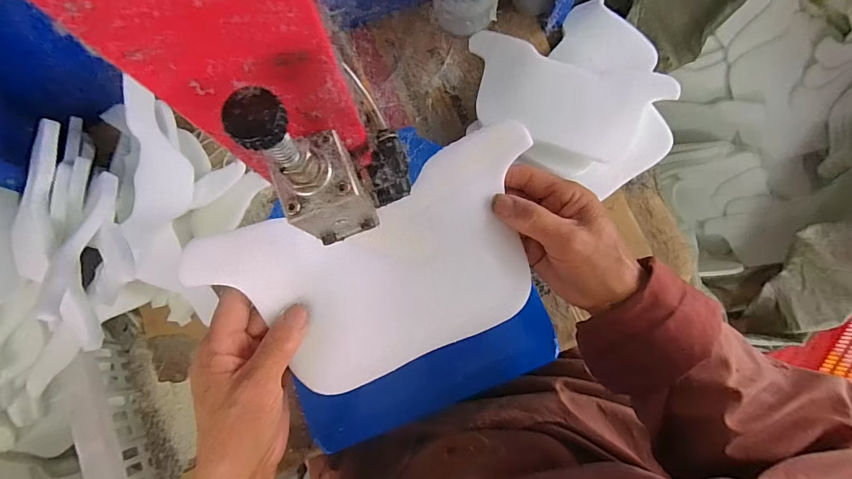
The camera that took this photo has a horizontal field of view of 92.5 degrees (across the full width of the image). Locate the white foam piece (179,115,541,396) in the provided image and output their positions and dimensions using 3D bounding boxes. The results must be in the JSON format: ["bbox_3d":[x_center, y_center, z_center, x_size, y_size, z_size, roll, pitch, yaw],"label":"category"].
[{"bbox_3d":[-0.023,0.021,0.290,0.236,0.033,0.128,-24,81,-4],"label":"white foam piece"}]

